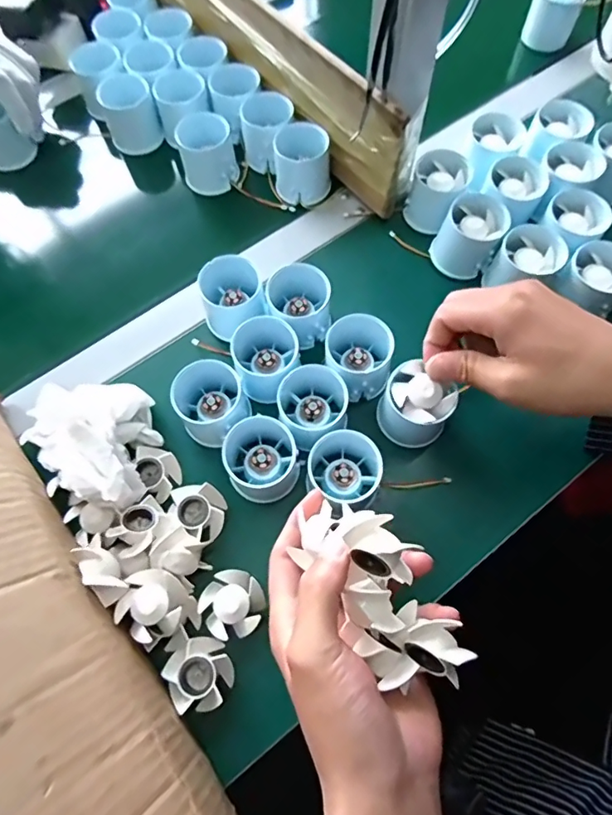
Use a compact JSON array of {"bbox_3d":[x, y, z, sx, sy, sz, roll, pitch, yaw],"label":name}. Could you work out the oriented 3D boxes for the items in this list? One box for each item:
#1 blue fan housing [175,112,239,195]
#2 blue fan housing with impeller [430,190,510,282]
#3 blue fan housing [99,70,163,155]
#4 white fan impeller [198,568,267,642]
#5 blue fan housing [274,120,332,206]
[{"bbox_3d":[-0.094,-0.247,0.479,0.053,0.054,0.053,-5,67,0],"label":"blue fan housing"},{"bbox_3d":[0.145,-0.152,0.429,0.050,0.046,0.053,32,72,14],"label":"blue fan housing with impeller"},{"bbox_3d":[-0.182,-0.307,0.507,0.051,0.053,0.051,-15,68,-4],"label":"blue fan housing"},{"bbox_3d":[-0.051,0.137,0.338,0.043,0.015,0.042,-1,67,2],"label":"white fan impeller"},{"bbox_3d":[-0.003,-0.236,0.471,0.051,0.048,0.057,1,68,3],"label":"blue fan housing"}]

